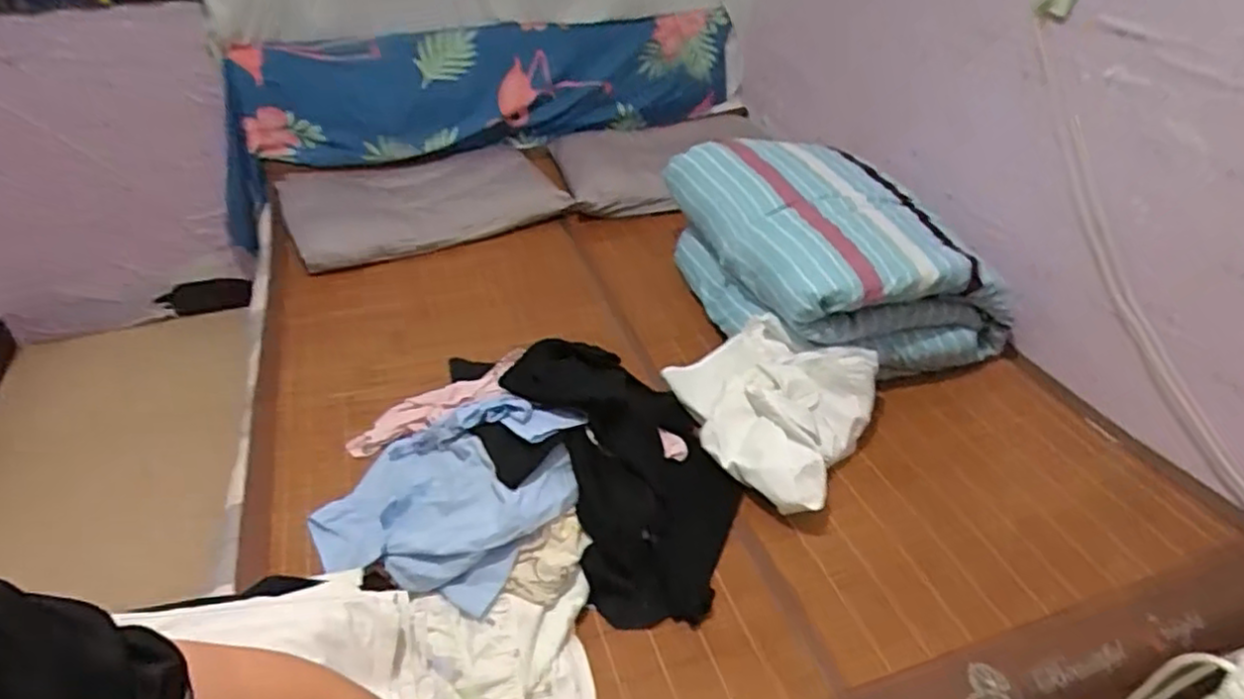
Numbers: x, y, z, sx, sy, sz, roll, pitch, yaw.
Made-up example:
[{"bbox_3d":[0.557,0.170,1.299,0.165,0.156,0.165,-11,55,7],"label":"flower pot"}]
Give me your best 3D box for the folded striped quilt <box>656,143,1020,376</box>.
[{"bbox_3d":[0.433,-0.224,1.513,0.507,0.291,0.631,-11,39,-14],"label":"folded striped quilt"}]

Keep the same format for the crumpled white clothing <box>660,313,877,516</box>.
[{"bbox_3d":[0.238,0.100,1.245,0.350,0.139,0.313,22,43,26],"label":"crumpled white clothing"}]

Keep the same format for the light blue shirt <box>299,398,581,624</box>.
[{"bbox_3d":[-0.268,0.214,1.061,0.379,0.197,0.263,14,40,18],"label":"light blue shirt"}]

